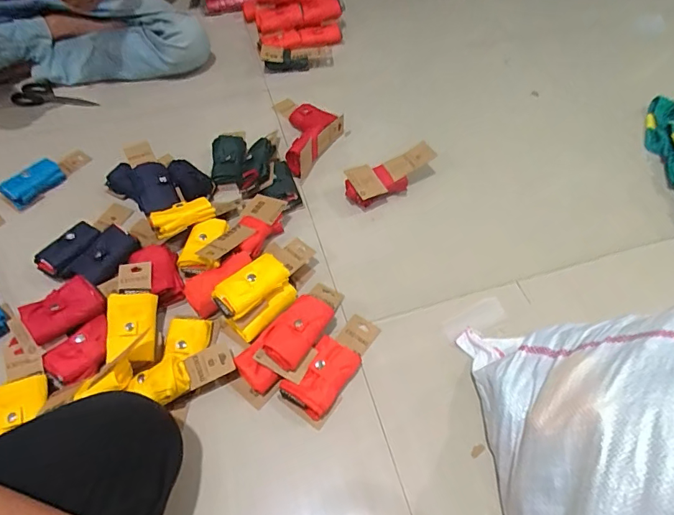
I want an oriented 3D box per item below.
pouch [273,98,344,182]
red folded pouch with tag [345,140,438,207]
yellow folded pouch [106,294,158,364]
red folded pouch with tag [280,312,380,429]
[{"bbox_3d":[-0.050,-0.254,0.847,0.124,0.066,0.235,-9,55,-4],"label":"pouch"},{"bbox_3d":[0.094,-0.139,0.767,0.167,0.051,0.066,-22,57,-13],"label":"red folded pouch with tag"},{"bbox_3d":[-0.277,0.095,0.591,0.064,0.017,0.092,-3,70,-5],"label":"yellow folded pouch"},{"bbox_3d":[-0.001,0.141,0.590,0.067,0.040,0.159,32,62,22],"label":"red folded pouch with tag"}]

